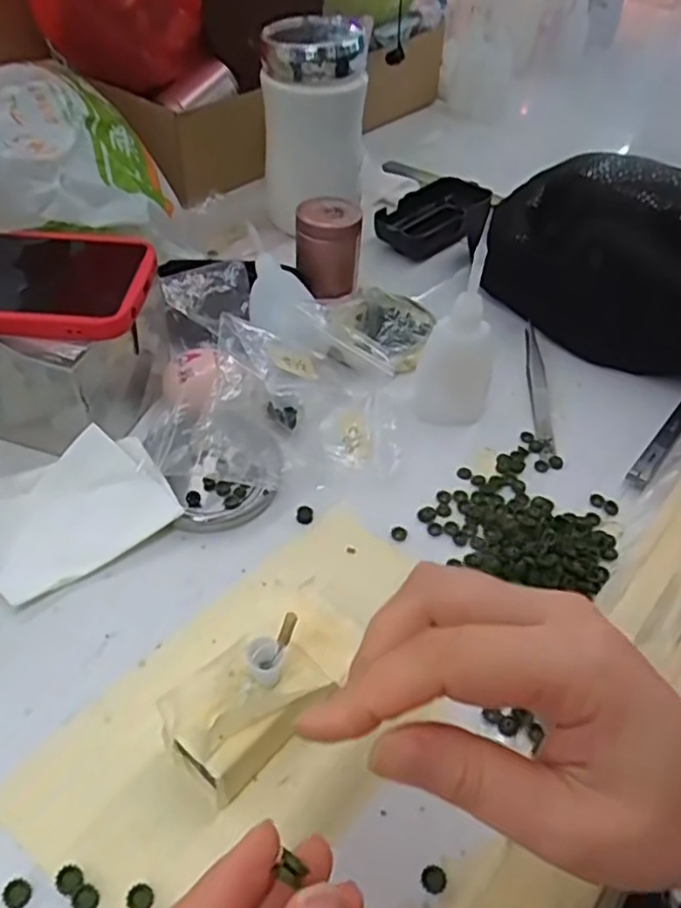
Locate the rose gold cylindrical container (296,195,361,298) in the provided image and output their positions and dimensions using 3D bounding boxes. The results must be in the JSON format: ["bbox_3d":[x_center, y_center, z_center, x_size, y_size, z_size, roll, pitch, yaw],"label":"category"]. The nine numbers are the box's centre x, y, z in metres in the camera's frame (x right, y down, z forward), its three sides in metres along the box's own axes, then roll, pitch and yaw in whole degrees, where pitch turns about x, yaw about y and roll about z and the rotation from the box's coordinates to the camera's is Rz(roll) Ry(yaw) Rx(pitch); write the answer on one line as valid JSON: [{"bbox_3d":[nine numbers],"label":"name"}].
[{"bbox_3d":[-0.009,-0.145,0.479,0.043,0.056,0.037,5,47,0],"label":"rose gold cylindrical container"}]

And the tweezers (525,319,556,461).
[{"bbox_3d":[0.125,-0.044,0.436,0.013,0.007,0.125,6,47,1],"label":"tweezers"}]

